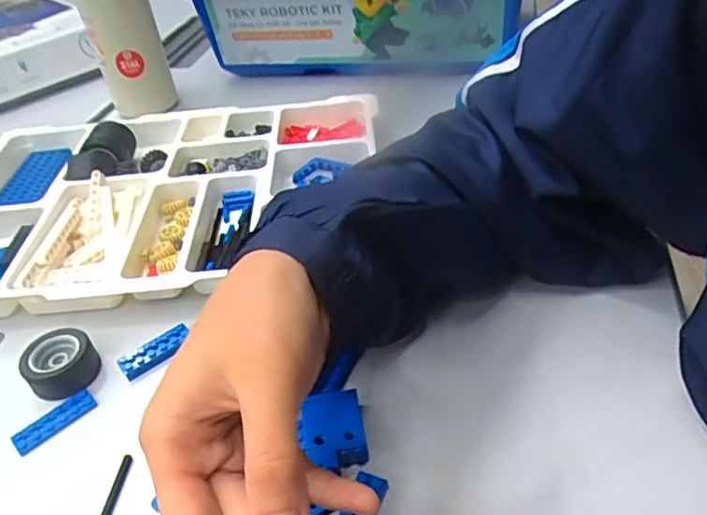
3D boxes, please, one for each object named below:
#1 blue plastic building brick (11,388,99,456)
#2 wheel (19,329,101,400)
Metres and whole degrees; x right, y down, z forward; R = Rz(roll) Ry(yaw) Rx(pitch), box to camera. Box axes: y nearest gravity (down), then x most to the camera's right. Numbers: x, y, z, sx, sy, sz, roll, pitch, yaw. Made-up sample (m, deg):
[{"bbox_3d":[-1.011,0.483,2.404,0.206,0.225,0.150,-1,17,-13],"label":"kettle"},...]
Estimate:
[{"bbox_3d":[-0.180,0.099,0.353,0.048,0.006,0.015,-36,48,-30],"label":"blue plastic building brick"},{"bbox_3d":[-0.187,0.067,0.373,0.041,0.024,0.036,-30,45,-25],"label":"wheel"}]

